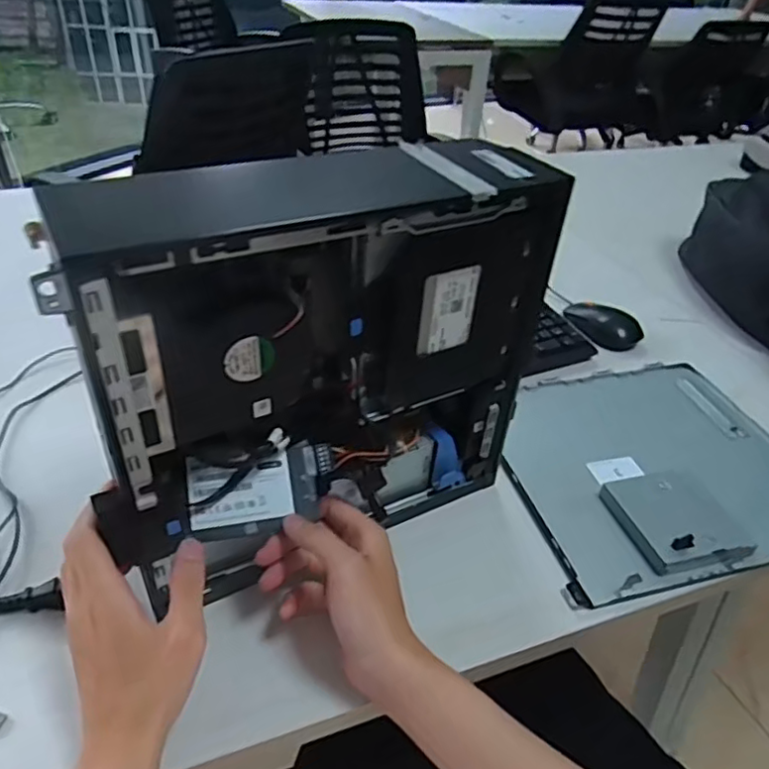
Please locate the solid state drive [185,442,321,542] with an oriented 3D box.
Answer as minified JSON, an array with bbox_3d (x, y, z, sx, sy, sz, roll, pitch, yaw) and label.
[{"bbox_3d":[-0.092,0.076,0.449,0.091,0.005,0.057,-5,73,-15],"label":"solid state drive"}]

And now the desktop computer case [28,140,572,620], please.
[{"bbox_3d":[-0.034,-0.015,0.440,0.321,0.294,0.089,-16,38,-27],"label":"desktop computer case"}]

